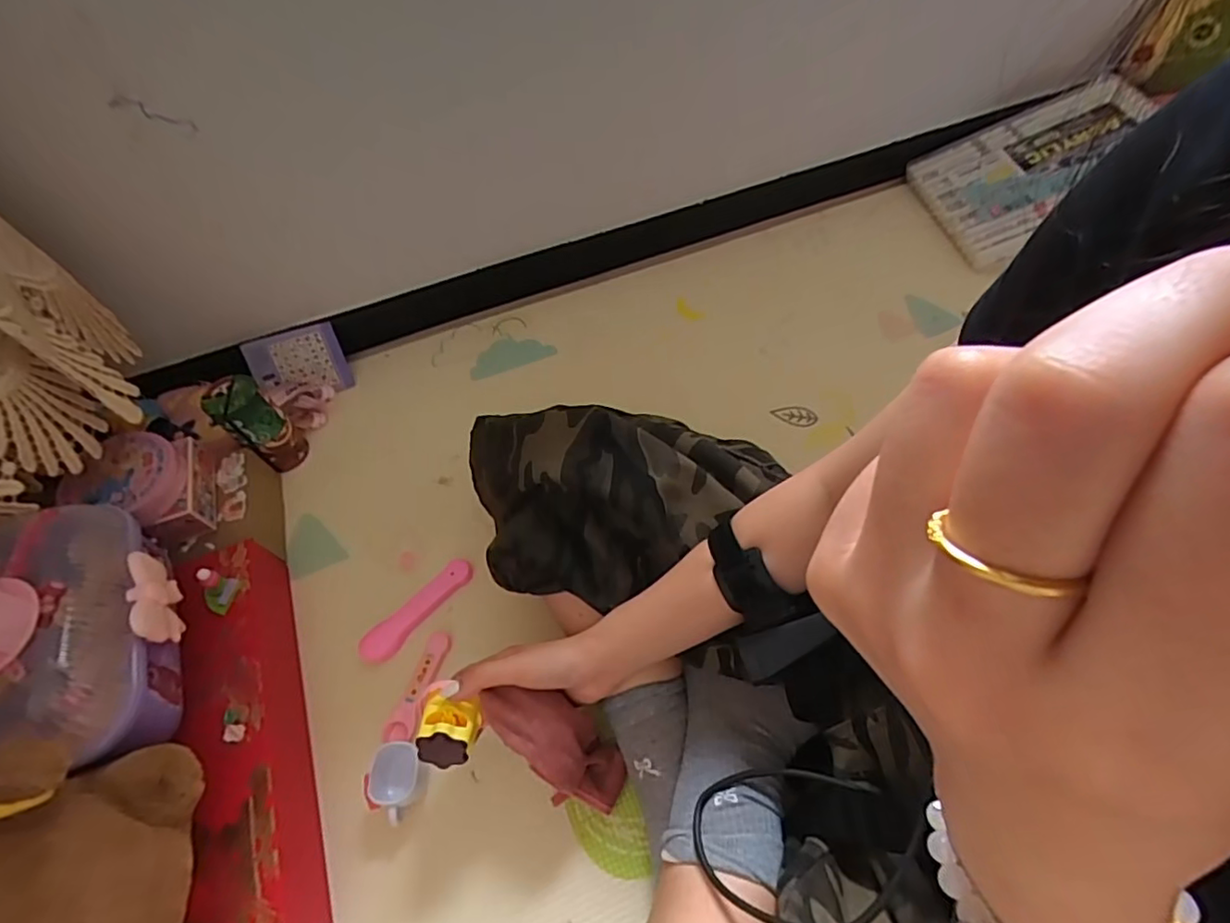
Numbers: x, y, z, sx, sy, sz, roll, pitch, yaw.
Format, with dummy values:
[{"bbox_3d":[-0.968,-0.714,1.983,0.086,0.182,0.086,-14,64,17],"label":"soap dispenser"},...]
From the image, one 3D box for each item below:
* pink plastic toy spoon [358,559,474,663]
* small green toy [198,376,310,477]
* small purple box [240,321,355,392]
[{"bbox_3d":[-0.194,0.148,0.585,0.030,0.020,0.128,38,66,24],"label":"pink plastic toy spoon"},{"bbox_3d":[-0.402,-0.040,0.665,0.055,0.114,0.054,-1,57,2],"label":"small green toy"},{"bbox_3d":[-0.404,-0.124,0.753,0.108,0.085,0.014,-18,18,-10],"label":"small purple box"}]

